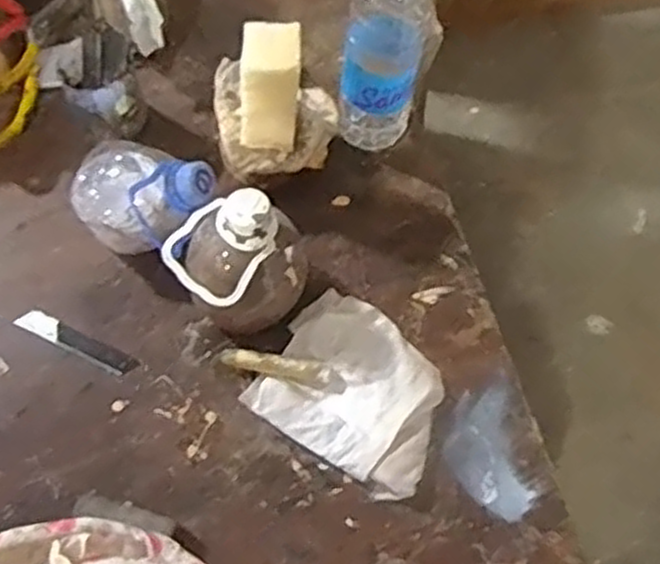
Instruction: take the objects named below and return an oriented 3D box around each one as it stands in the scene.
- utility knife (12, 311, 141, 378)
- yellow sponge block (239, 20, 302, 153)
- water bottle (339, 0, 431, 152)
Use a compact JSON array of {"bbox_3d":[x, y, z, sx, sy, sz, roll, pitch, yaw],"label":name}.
[{"bbox_3d":[-0.200,0.048,0.619,0.100,0.007,0.020,25,66,8],"label":"utility knife"},{"bbox_3d":[-0.046,-0.151,0.605,0.048,0.087,0.054,3,65,-2],"label":"yellow sponge block"},{"bbox_3d":[0.044,-0.187,0.626,0.059,0.210,0.054,1,65,-3],"label":"water bottle"}]

